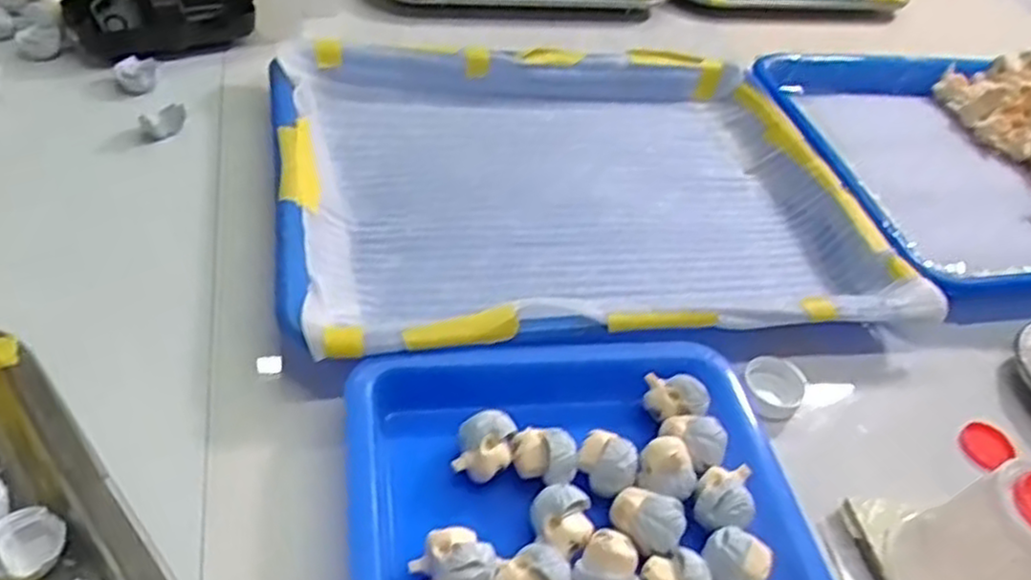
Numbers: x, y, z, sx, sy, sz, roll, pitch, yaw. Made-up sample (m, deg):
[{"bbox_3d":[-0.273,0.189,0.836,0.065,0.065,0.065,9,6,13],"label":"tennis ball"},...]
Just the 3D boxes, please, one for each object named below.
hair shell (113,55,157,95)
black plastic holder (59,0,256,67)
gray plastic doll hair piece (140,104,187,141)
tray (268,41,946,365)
[{"bbox_3d":[-0.231,-0.130,0.467,0.023,0.016,0.024,-13,50,-23],"label":"hair shell"},{"bbox_3d":[-0.224,-0.175,0.494,0.110,0.038,0.057,-28,59,-34],"label":"black plastic holder"},{"bbox_3d":[-0.201,-0.096,0.438,0.010,0.016,0.024,36,49,21],"label":"gray plastic doll hair piece"},{"bbox_3d":[0.036,-0.063,0.446,0.330,0.049,0.257,-3,47,-15],"label":"tray"}]

